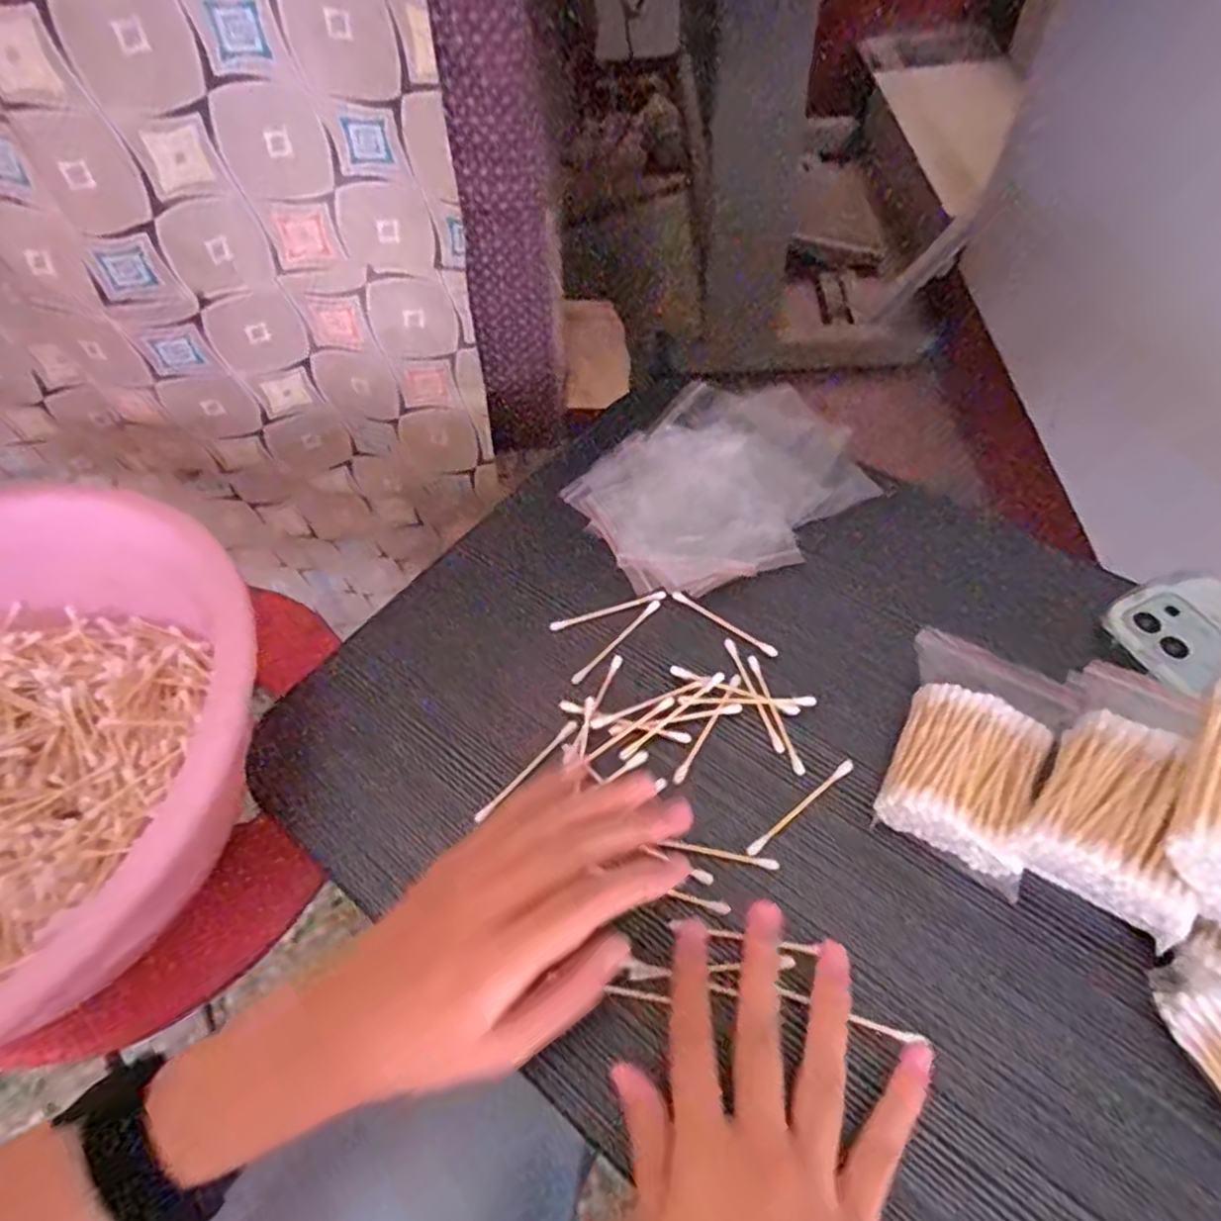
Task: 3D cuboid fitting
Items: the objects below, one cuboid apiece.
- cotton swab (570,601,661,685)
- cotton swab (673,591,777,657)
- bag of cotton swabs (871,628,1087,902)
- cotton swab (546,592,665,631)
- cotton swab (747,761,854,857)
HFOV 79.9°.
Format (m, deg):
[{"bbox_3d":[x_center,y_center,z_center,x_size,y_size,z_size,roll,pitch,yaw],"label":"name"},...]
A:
[{"bbox_3d":[0.003,0.018,0.416,0.006,0.004,0.070,38,67,26],"label":"cotton swab"},{"bbox_3d":[0.065,0.007,0.417,0.068,0.007,0.007,31,64,23],"label":"cotton swab"},{"bbox_3d":[0.171,0.067,0.349,0.075,0.036,0.110,24,62,20],"label":"bag of cotton swabs"},{"bbox_3d":[-0.002,0.000,0.426,0.069,0.004,0.005,-15,56,-5],"label":"cotton swab"},{"bbox_3d":[0.093,0.096,0.354,0.069,0.005,0.005,-34,60,-17],"label":"cotton swab"}]

